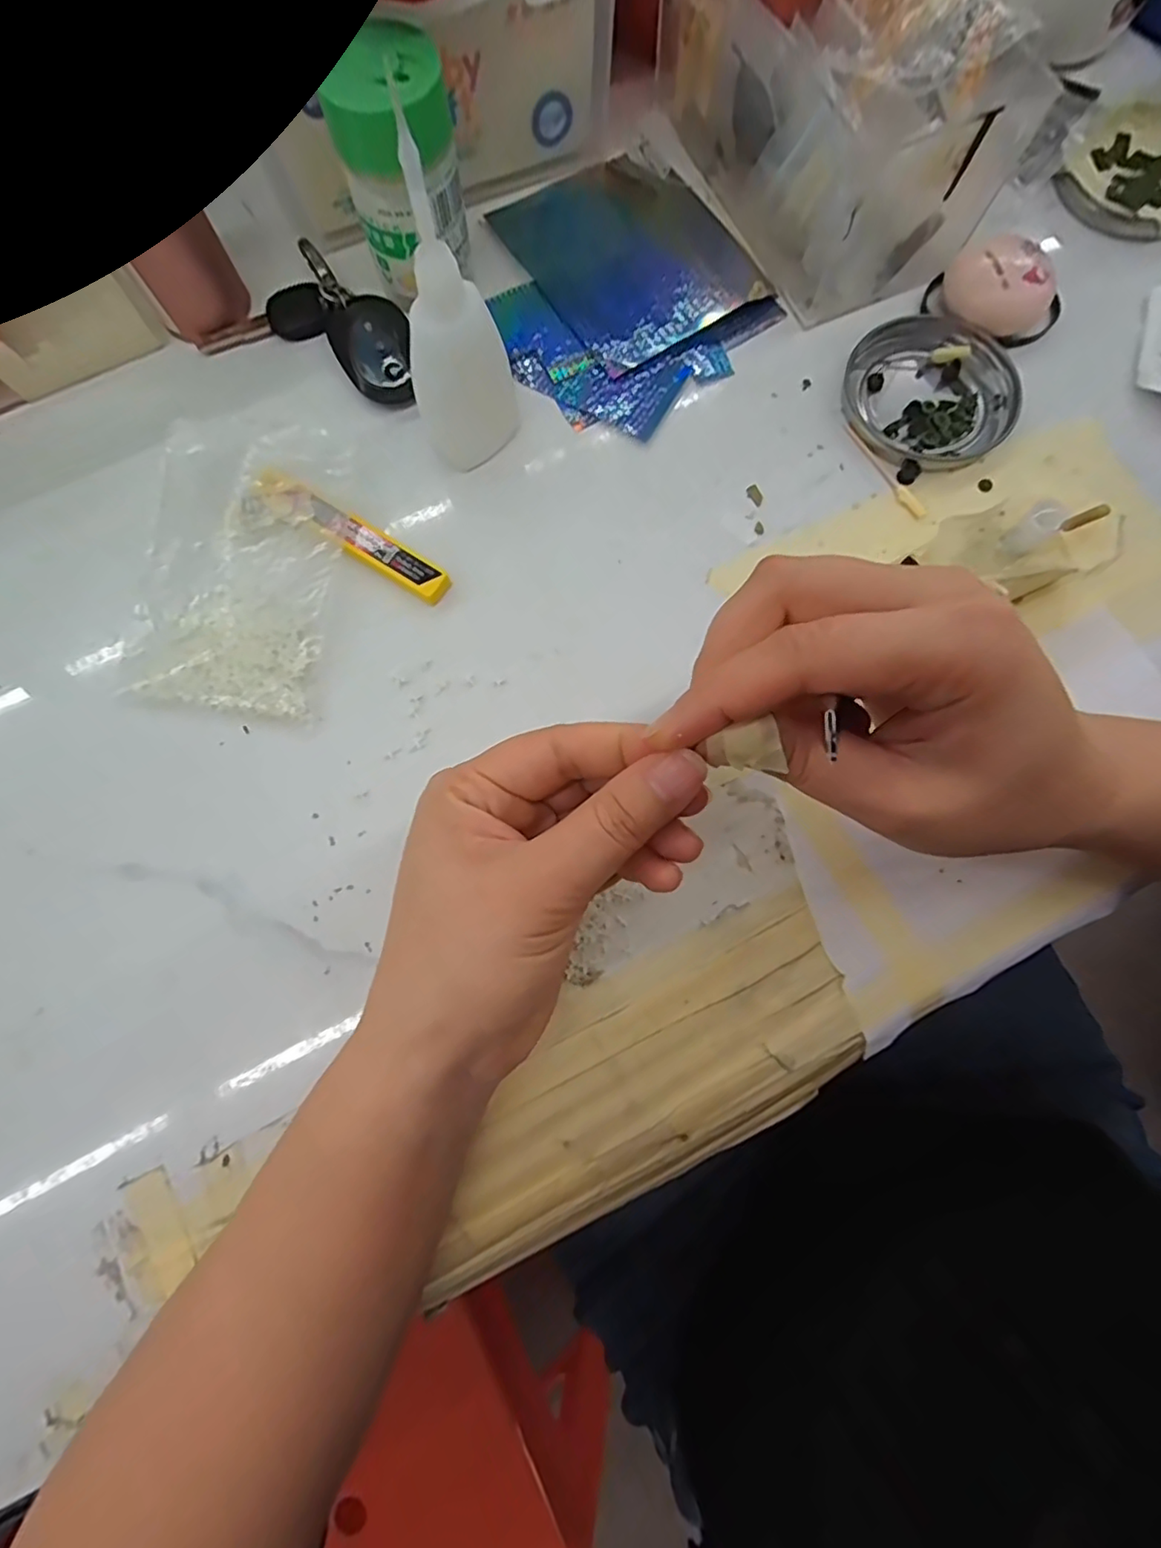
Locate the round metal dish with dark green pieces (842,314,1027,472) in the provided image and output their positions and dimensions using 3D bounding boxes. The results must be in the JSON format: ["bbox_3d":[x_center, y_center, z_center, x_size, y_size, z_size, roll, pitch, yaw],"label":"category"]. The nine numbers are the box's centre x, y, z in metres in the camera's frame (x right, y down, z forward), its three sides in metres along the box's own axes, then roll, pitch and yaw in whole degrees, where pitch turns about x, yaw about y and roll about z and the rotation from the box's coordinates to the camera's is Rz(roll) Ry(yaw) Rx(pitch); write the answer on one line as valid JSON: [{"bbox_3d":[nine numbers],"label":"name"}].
[{"bbox_3d":[0.164,-0.181,0.280,0.075,0.010,0.076,0,78,0],"label":"round metal dish with dark green pieces"}]

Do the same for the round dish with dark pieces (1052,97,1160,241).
[{"bbox_3d":[0.292,-0.315,0.307,0.078,0.011,0.077,0,78,0],"label":"round dish with dark pieces"}]

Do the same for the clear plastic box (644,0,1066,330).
[{"bbox_3d":[0.111,-0.322,0.277,0.092,0.073,0.178,-26,79,-5],"label":"clear plastic box"}]

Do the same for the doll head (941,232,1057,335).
[{"bbox_3d":[0.197,-0.231,0.281,0.035,0.025,0.045,-37,80,-7],"label":"doll head"}]

